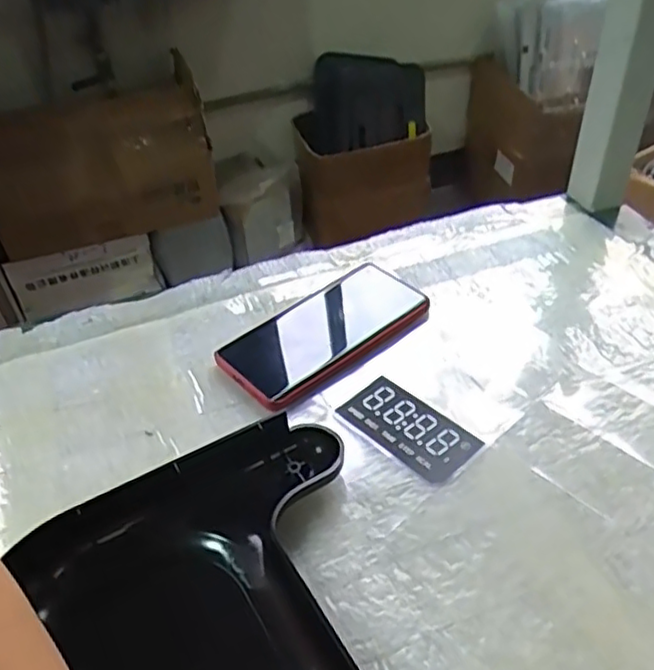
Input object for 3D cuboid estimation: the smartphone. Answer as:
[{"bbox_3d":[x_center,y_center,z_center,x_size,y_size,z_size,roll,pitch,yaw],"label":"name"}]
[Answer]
[{"bbox_3d":[0.000,-0.003,0.526,0.170,0.013,0.083,-30,49,-27],"label":"smartphone"}]

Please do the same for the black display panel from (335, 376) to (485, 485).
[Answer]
[{"bbox_3d":[0.056,0.064,0.456,0.051,0.007,0.091,-35,49,-28],"label":"black display panel"}]

